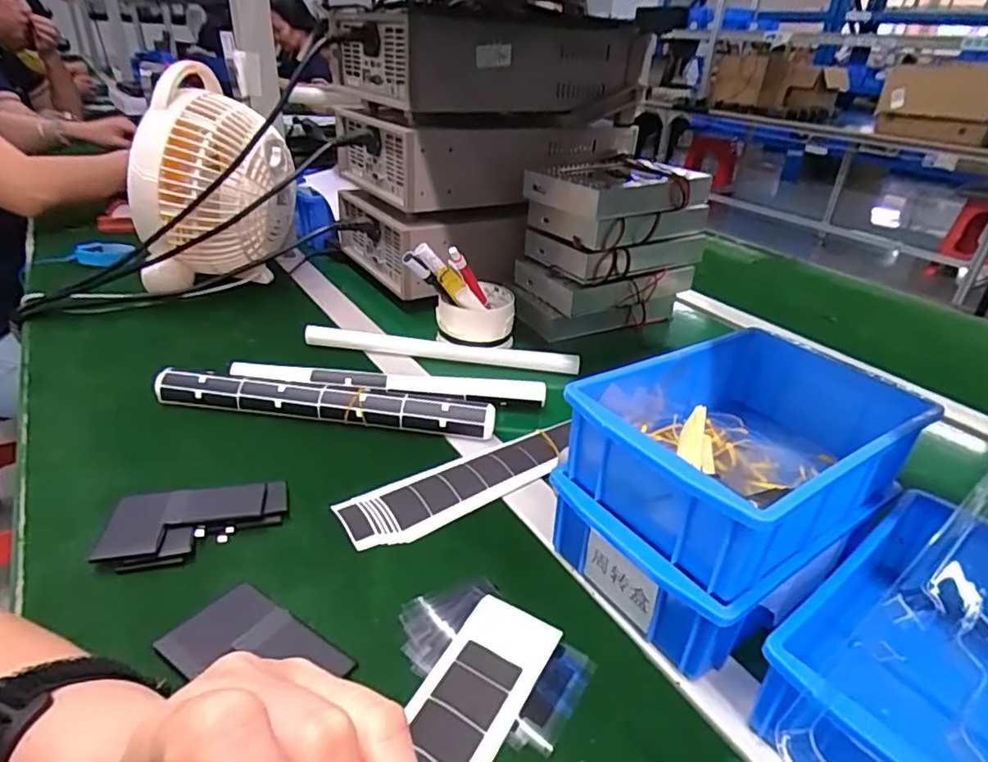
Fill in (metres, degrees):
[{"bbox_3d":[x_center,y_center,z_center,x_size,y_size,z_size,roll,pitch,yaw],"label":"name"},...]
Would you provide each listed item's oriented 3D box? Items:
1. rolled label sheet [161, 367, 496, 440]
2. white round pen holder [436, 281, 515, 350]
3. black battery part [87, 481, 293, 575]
[{"bbox_3d":[-0.147,0.019,0.516,0.292,0.029,0.023,6,31,4],"label":"rolled label sheet"},{"bbox_3d":[-0.017,-0.073,0.665,0.078,0.048,0.084,3,31,-2],"label":"white round pen holder"},{"bbox_3d":[-0.199,0.095,0.397,0.109,0.018,0.059,-6,32,-15],"label":"black battery part"}]

